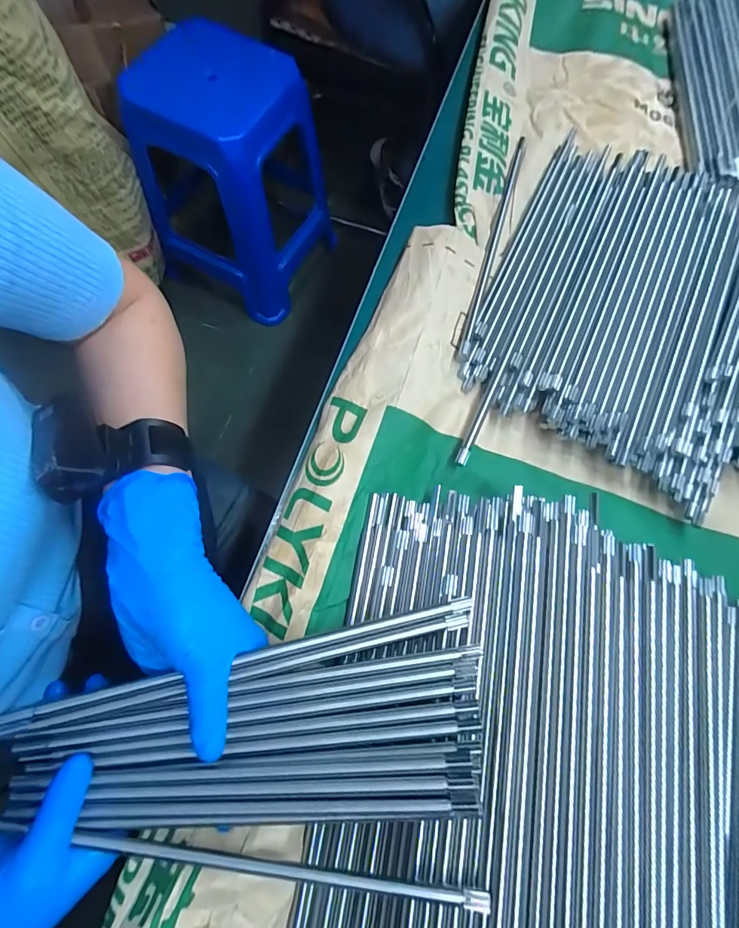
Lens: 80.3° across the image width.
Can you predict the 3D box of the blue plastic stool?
[{"bbox_3d":[-0.327,-0.690,1.086,0.381,0.442,0.368,26,72,5],"label":"blue plastic stool"}]

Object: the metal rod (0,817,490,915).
[{"bbox_3d":[-0.083,0.215,0.237,0.283,0.005,0.009,0,70,10],"label":"metal rod"}]

